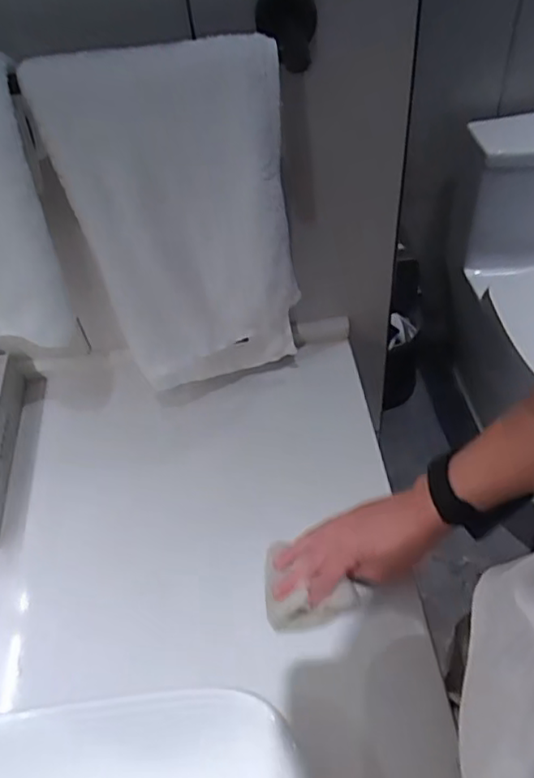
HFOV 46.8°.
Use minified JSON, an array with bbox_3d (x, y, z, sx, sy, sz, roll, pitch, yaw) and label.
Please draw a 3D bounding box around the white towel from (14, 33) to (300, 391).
[{"bbox_3d":[-0.076,-0.133,0.593,0.194,0.359,0.051,-5,50,2],"label":"white towel"}]

